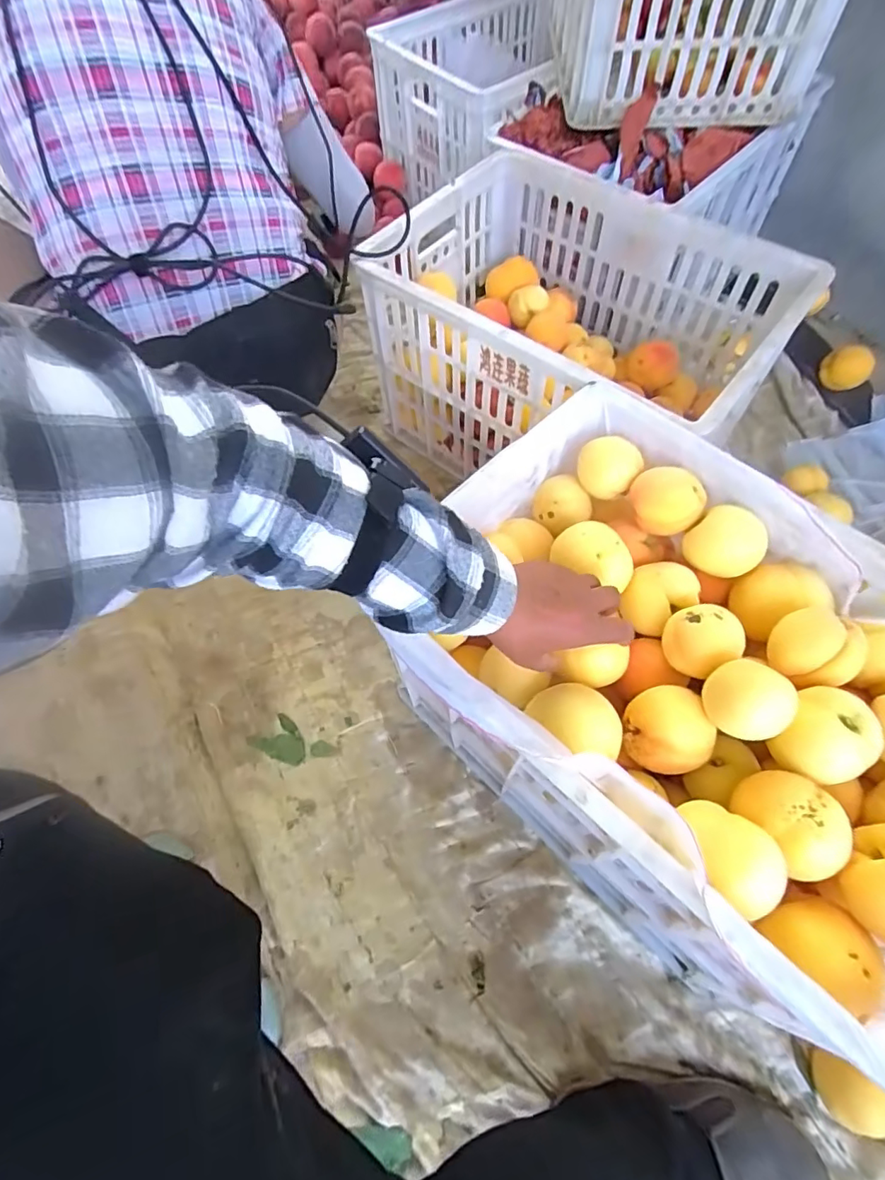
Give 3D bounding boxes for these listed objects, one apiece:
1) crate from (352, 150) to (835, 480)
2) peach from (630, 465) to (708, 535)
[{"bbox_3d":[0.179,-0.352,0.772,0.498,0.249,0.359,38,69,20],"label":"crate"},{"bbox_3d":[0.222,-0.092,0.525,0.065,0.052,0.055,22,64,13],"label":"peach"}]

